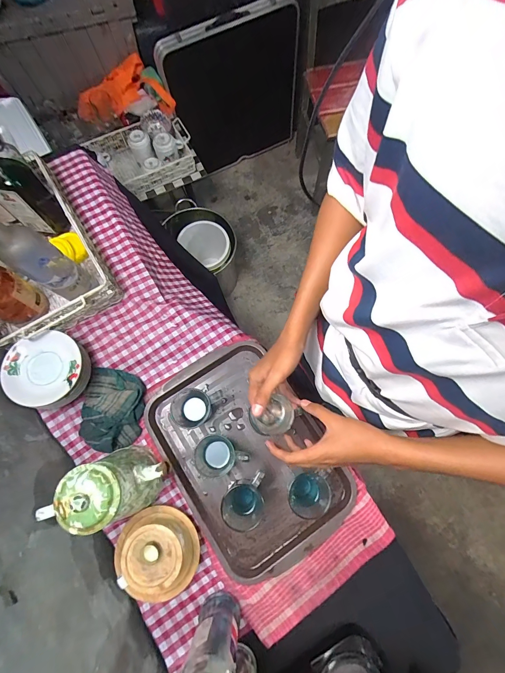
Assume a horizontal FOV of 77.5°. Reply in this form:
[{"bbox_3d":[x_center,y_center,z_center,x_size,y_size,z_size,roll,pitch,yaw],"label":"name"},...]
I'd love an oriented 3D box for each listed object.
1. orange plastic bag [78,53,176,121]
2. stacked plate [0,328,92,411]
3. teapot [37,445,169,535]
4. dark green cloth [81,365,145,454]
[{"bbox_3d":[-0.518,-0.955,1.245,0.361,0.112,0.201,-29,76,-8],"label":"orange plastic bag"},{"bbox_3d":[-0.409,0.071,0.646,0.144,0.081,0.139,0,74,0],"label":"stacked plate"},{"bbox_3d":[-0.239,0.261,0.555,0.214,0.202,0.112,-9,74,-3],"label":"teapot"},{"bbox_3d":[-0.301,0.157,0.680,0.121,0.041,0.166,5,74,1],"label":"dark green cloth"}]

